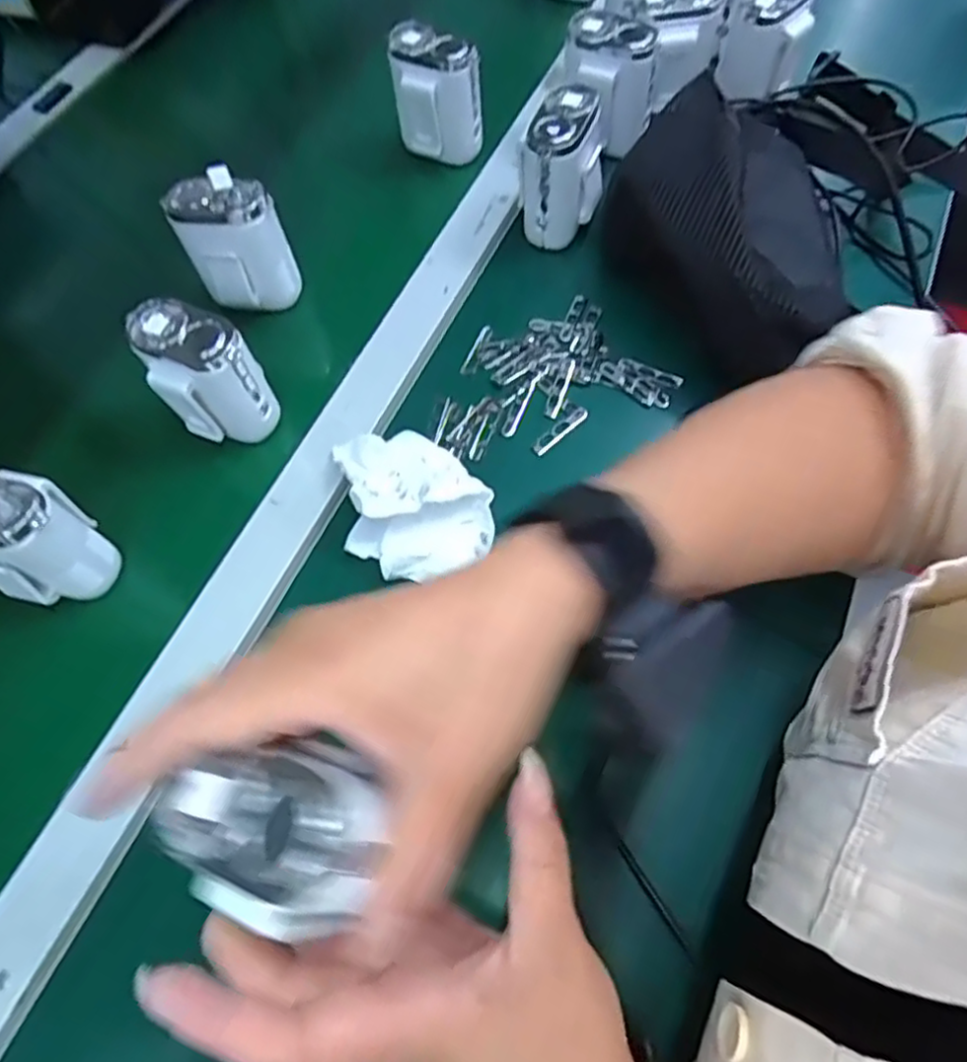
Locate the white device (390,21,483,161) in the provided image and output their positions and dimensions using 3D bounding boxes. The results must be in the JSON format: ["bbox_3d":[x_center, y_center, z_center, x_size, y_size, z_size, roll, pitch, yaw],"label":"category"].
[{"bbox_3d":[-0.039,-0.338,0.524,0.072,0.077,0.037,28,69,17],"label":"white device"}]

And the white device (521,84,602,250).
[{"bbox_3d":[0.056,-0.254,0.474,0.050,0.079,0.057,10,65,9],"label":"white device"}]

